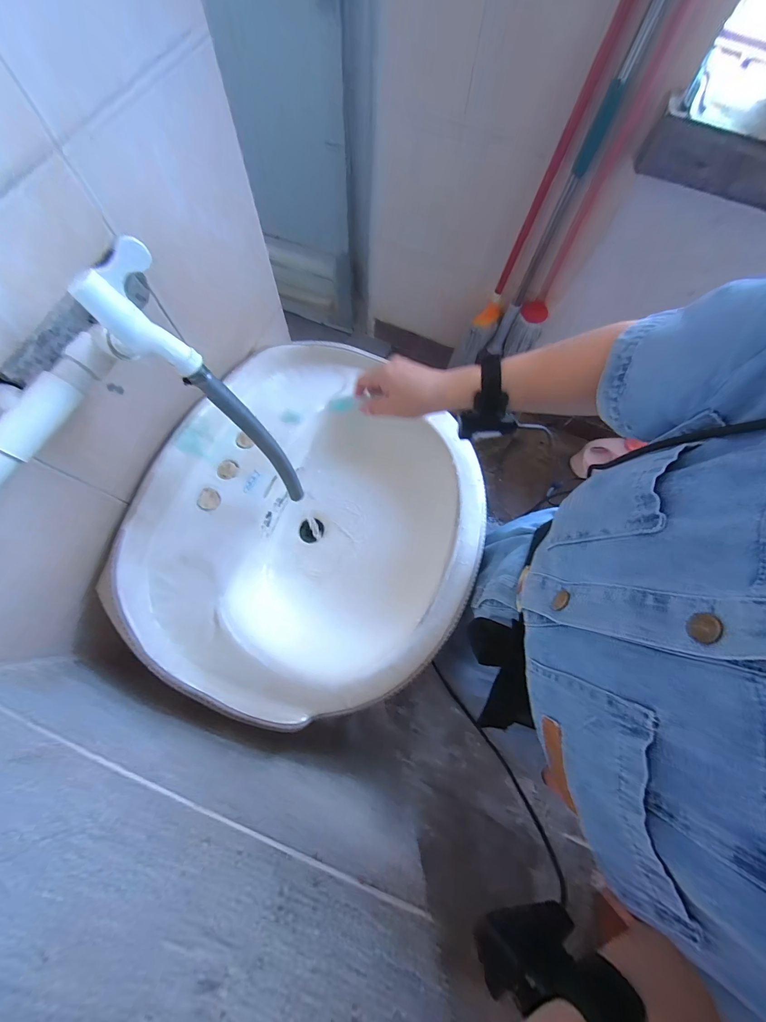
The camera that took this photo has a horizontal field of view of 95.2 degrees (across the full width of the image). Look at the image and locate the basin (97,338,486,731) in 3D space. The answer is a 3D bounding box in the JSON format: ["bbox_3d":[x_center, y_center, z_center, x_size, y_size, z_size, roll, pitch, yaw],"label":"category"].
[{"bbox_3d":[-0.081,0.032,0.558,0.449,0.208,0.523,29,73,6],"label":"basin"}]

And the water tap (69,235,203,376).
[{"bbox_3d":[-0.178,-0.141,0.260,0.058,0.065,0.058,-34,77,-13],"label":"water tap"}]

